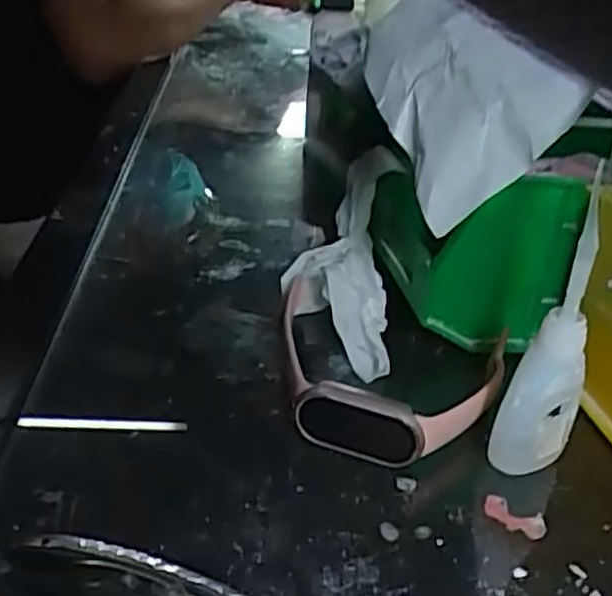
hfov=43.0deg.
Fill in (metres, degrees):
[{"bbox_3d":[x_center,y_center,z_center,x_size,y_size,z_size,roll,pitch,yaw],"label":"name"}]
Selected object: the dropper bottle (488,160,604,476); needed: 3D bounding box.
[{"bbox_3d":[0.088,0.015,0.272,0.023,0.110,0.025,18,30,23],"label":"dropper bottle"}]

